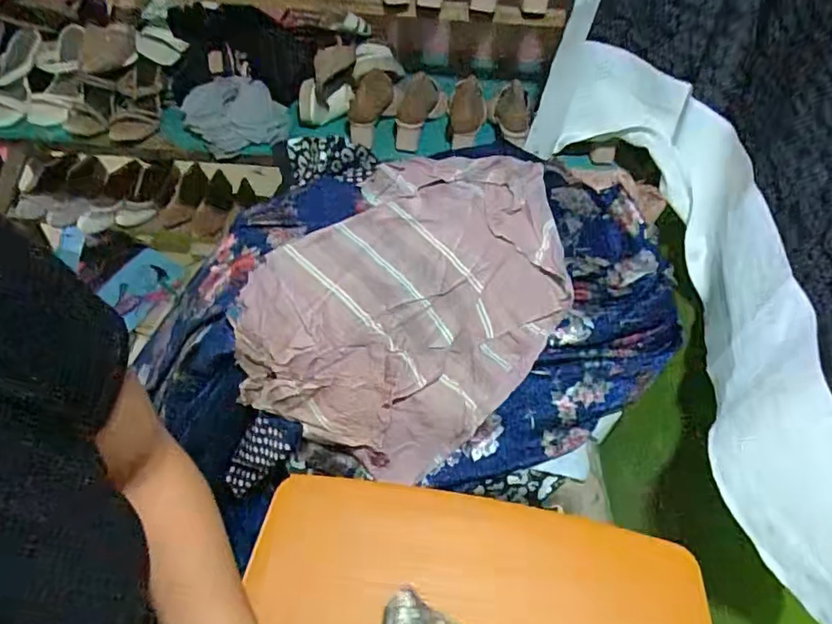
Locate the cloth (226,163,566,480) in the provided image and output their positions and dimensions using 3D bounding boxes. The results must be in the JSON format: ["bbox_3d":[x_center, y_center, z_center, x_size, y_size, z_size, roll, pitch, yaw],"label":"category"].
[{"bbox_3d":[-0.003,-0.038,0.851,0.405,0.178,0.526,36,57,21],"label":"cloth"}]

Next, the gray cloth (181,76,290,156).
[{"bbox_3d":[-0.368,-0.401,1.141,0.191,0.039,0.173,-21,73,-10],"label":"gray cloth"}]

